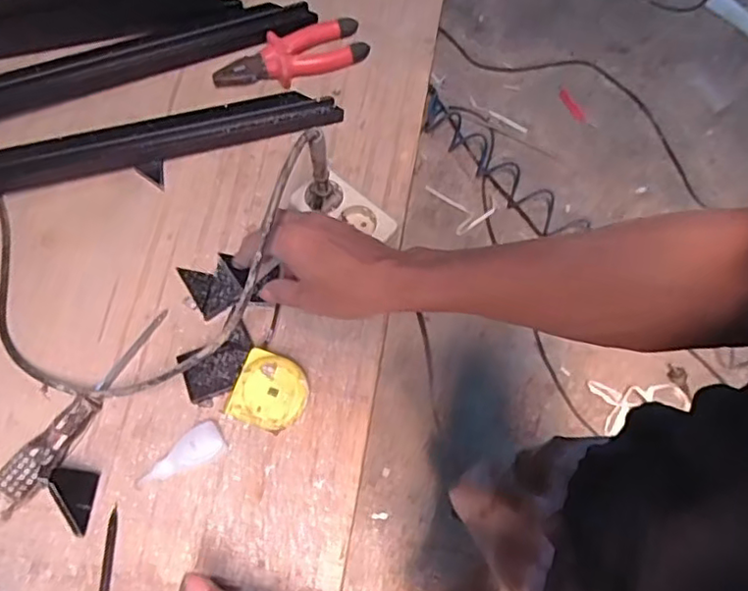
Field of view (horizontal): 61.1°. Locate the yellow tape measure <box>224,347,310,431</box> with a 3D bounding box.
[{"bbox_3d":[-0.092,0.090,0.580,0.063,0.043,0.064,19,70,4],"label":"yellow tape measure"}]

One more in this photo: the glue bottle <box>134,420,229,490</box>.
[{"bbox_3d":[-0.176,0.147,0.572,0.084,0.020,0.033,-32,74,-13],"label":"glue bottle"}]

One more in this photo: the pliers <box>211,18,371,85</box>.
[{"bbox_3d":[-0.095,-0.272,0.722,0.173,0.030,0.061,-14,71,-7],"label":"pliers"}]

